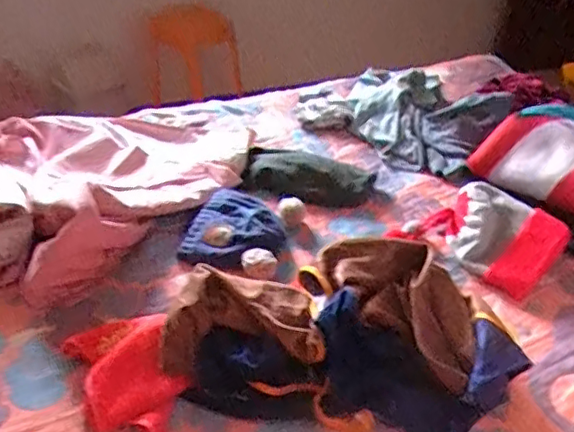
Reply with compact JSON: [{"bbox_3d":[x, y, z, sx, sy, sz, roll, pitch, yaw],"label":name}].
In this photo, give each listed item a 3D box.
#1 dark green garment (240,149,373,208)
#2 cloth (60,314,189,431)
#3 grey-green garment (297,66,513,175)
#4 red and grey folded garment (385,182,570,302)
[{"bbox_3d":[0.033,-0.072,1.026,0.233,0.049,0.122,10,37,13],"label":"dark green garment"},{"bbox_3d":[-0.191,0.185,0.686,0.121,0.056,0.164,-14,38,-19],"label":"cloth"},{"bbox_3d":[0.236,-0.231,1.203,0.398,0.107,0.277,29,45,34],"label":"grey-green garment"},{"bbox_3d":[0.297,0.021,0.876,0.128,0.069,0.212,-28,45,-33],"label":"red and grey folded garment"}]

